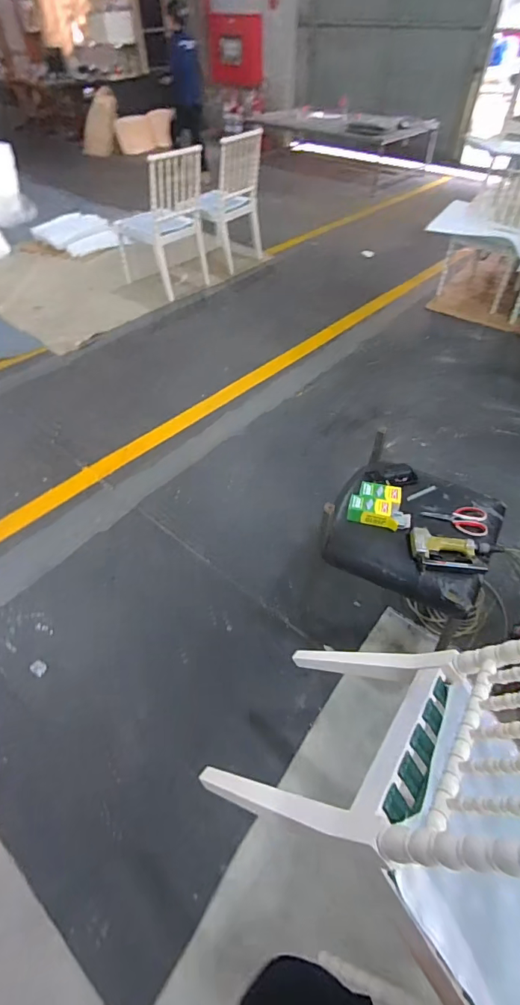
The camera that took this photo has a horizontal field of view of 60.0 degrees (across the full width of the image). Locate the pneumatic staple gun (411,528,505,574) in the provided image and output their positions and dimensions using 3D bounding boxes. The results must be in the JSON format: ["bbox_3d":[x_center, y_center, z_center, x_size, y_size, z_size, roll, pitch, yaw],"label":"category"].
[{"bbox_3d":[0.548,0.143,1.241,0.264,0.045,0.133,7,49,7],"label":"pneumatic staple gun"}]

